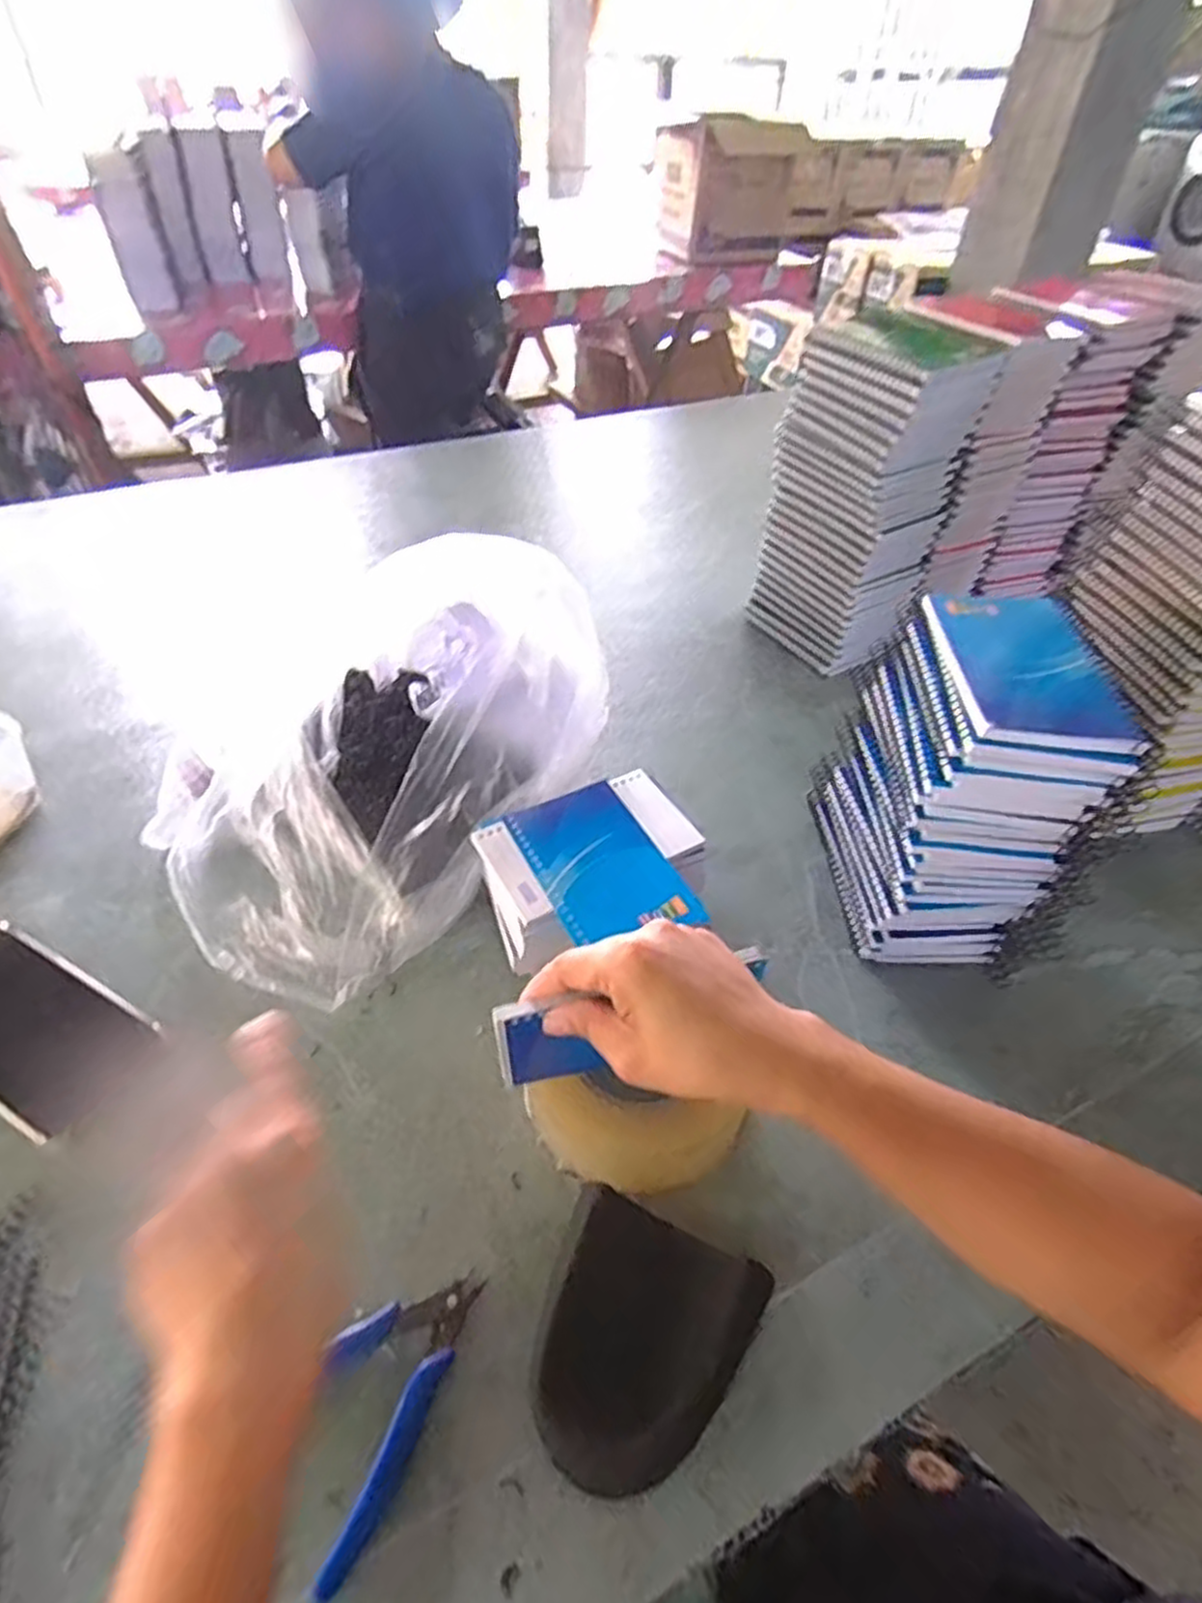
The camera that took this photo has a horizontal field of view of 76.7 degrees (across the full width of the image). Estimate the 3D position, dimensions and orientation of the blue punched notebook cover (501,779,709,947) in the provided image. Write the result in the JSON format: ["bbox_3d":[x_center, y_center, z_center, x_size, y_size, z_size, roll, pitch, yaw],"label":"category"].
[{"bbox_3d":[-0.002,0.037,0.473,0.078,0.011,0.117,-19,49,-19],"label":"blue punched notebook cover"}]

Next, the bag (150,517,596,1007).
[{"bbox_3d":[-0.156,-0.042,0.546,0.226,0.169,0.326,35,54,28],"label":"bag"}]

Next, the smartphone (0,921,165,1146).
[{"bbox_3d":[-0.352,0.136,0.464,0.164,0.010,0.081,22,49,19],"label":"smartphone"}]

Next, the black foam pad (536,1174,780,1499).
[{"bbox_3d":[0.016,0.248,0.347,0.092,0.042,0.100,19,48,16],"label":"black foam pad"}]

